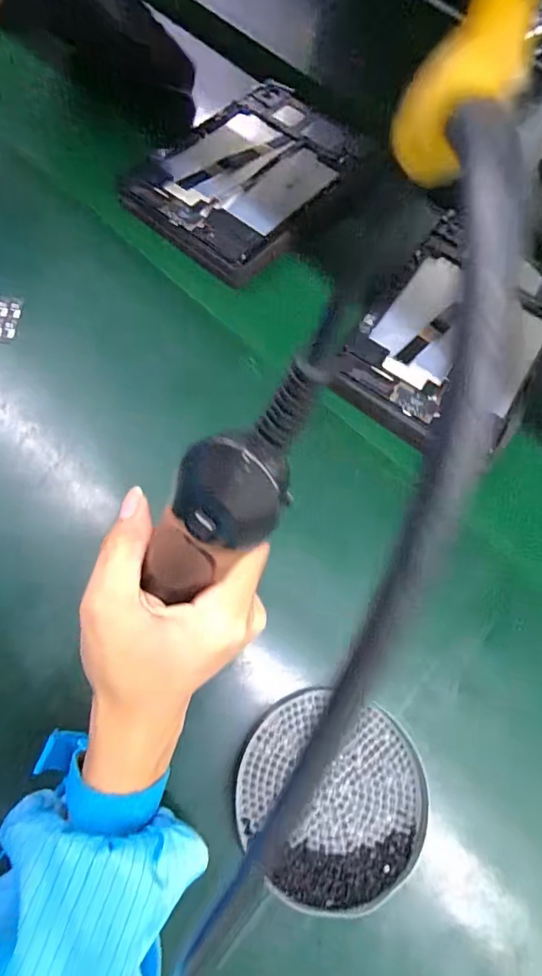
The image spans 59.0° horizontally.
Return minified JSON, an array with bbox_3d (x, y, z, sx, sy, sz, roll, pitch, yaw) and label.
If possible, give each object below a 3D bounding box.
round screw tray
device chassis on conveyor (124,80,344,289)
[{"bbox_3d":[0.038,0.187,0.290,0.113,0.011,0.107,2,68,-5],"label":"round screw tray"},{"bbox_3d":[-0.013,-0.310,0.463,0.153,0.026,0.226,35,70,9],"label":"device chassis on conveyor"}]

